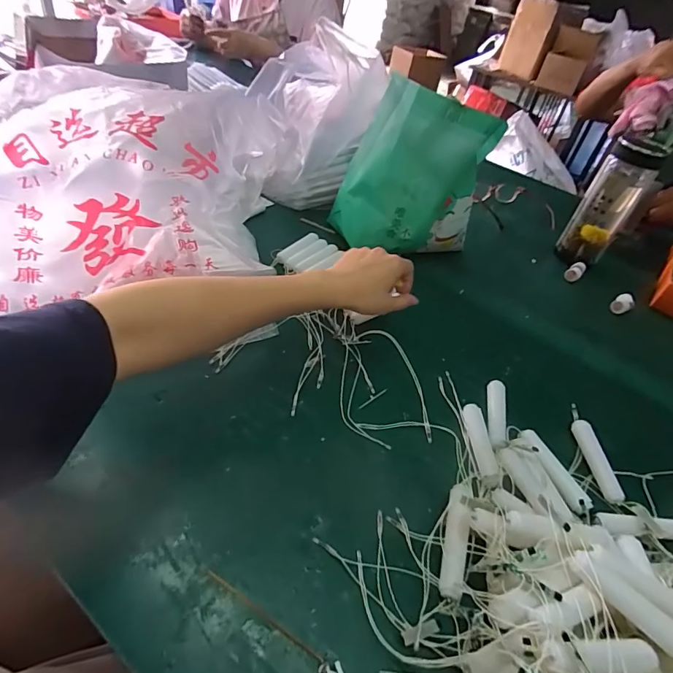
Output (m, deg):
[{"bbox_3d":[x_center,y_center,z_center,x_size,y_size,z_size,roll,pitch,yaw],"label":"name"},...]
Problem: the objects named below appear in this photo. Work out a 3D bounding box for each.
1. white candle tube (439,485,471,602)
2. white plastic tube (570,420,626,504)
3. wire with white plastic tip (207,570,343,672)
[{"bbox_3d":[0.098,0.164,0.349,0.017,0.015,0.088,14,55,7],"label":"white candle tube"},{"bbox_3d":[0.276,0.130,0.450,0.019,0.018,0.090,5,43,-8],"label":"white plastic tube"},{"bbox_3d":[-0.036,0.205,0.296,0.138,0.010,0.019,35,47,23],"label":"wire with white plastic tip"}]

